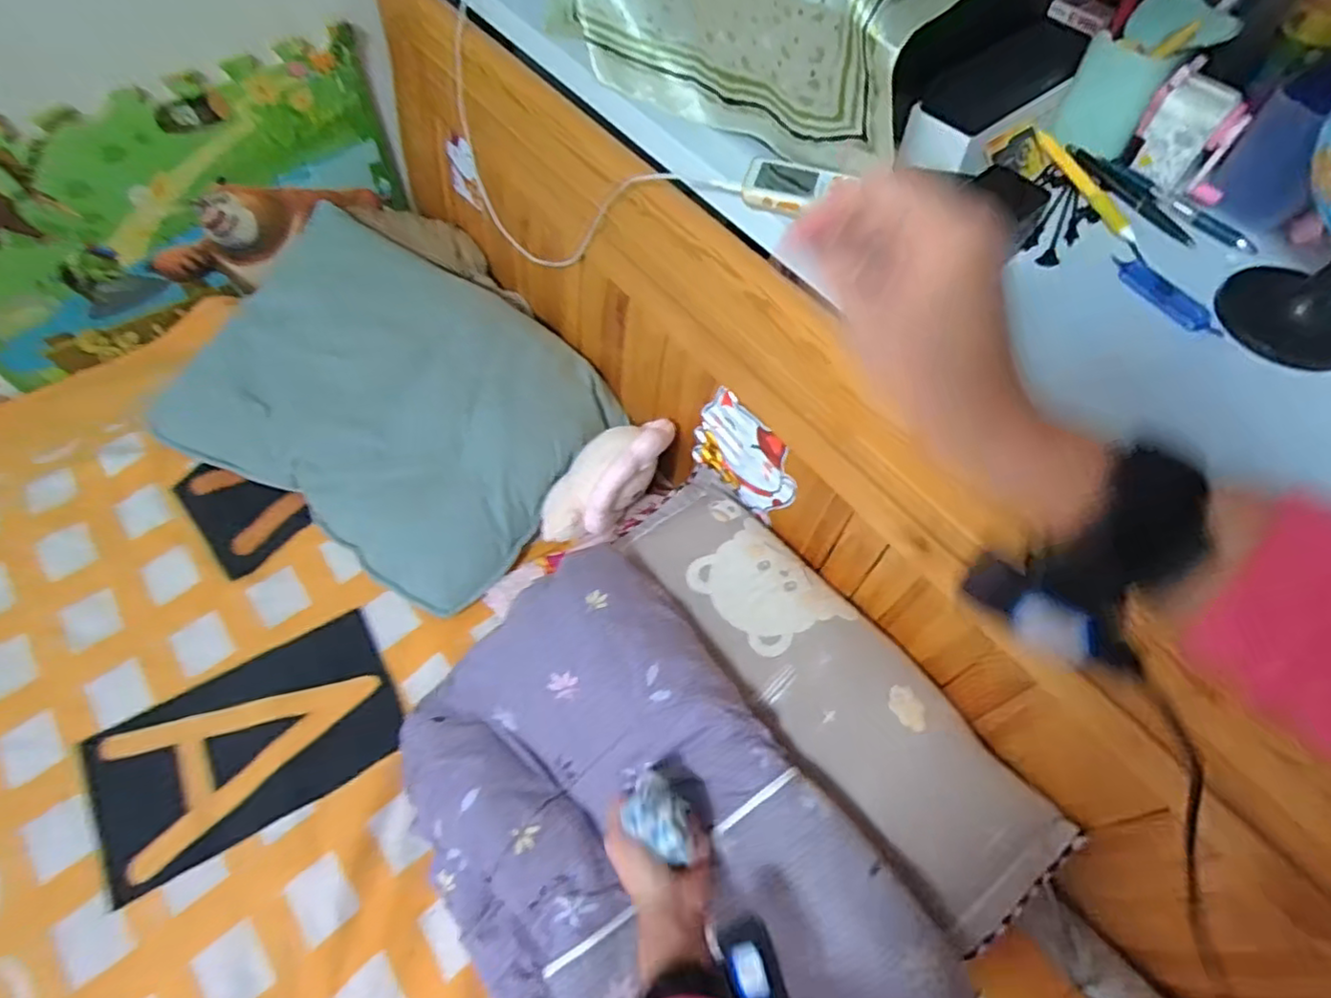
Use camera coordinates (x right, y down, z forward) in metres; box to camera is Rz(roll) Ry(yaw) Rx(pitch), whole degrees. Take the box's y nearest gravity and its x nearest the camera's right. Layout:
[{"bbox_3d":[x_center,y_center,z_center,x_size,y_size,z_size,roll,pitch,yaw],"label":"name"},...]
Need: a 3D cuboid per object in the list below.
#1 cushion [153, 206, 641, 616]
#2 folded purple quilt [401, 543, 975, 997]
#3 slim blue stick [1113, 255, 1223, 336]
[{"bbox_3d":[-0.359,-0.157,0.887,0.539,0.132,0.415,27,64,15],"label":"cushion"},{"bbox_3d":[-0.031,0.300,0.603,0.320,0.125,0.479,-33,65,-17],"label":"folded purple quilt"},{"bbox_3d":[0.382,-0.156,0.521,0.020,0.013,0.088,-27,63,-15],"label":"slim blue stick"}]

